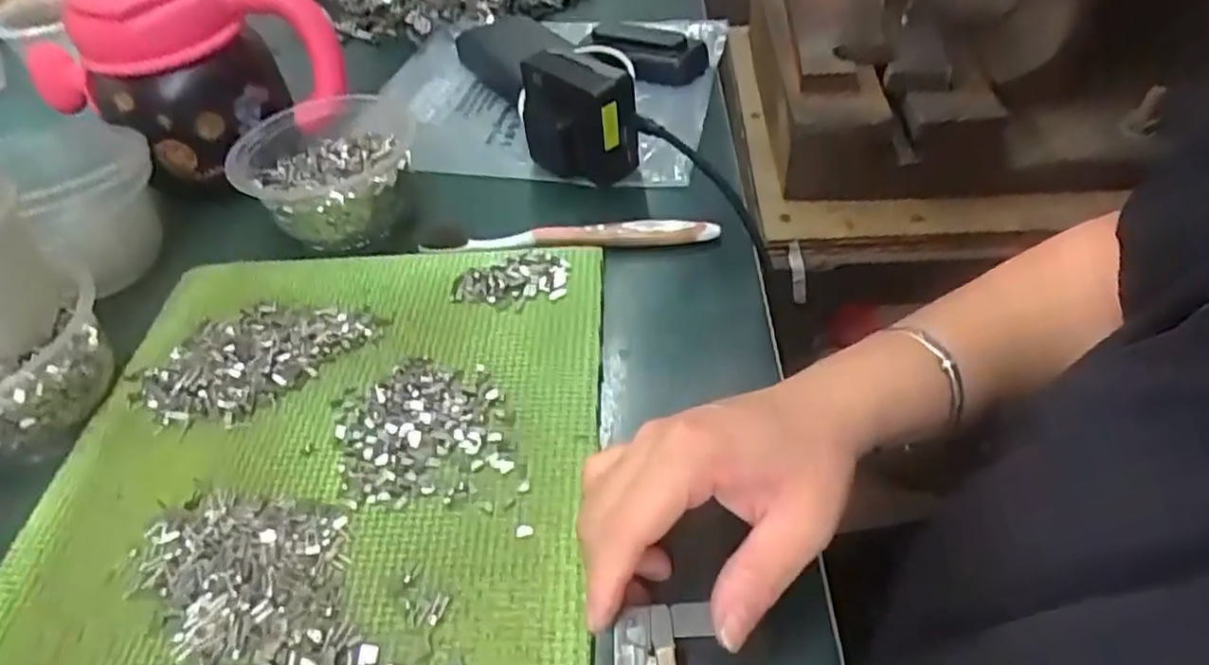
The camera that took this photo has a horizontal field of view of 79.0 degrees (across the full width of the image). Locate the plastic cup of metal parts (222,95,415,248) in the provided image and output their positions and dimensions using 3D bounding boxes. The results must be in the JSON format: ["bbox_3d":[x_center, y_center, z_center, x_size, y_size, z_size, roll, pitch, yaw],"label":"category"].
[{"bbox_3d":[-0.183,-0.109,0.485,0.111,0.048,0.119,-9,46,-3],"label":"plastic cup of metal parts"}]

